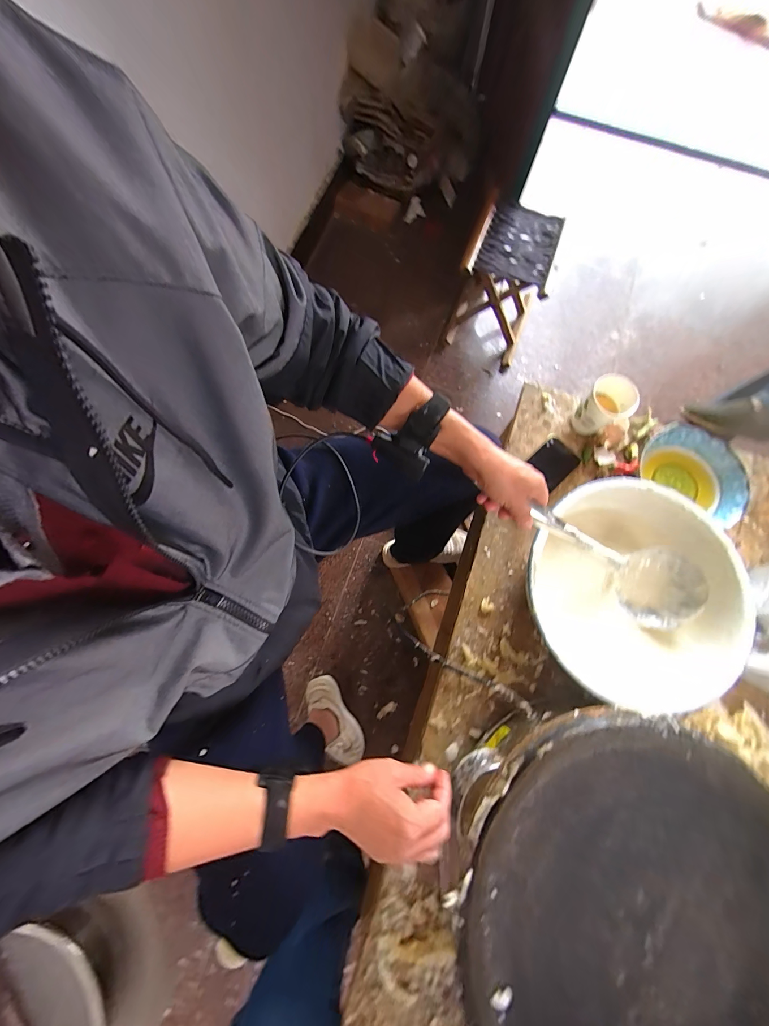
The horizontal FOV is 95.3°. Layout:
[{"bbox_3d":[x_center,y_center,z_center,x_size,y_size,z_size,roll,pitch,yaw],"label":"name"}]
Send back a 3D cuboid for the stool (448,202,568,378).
[{"bbox_3d":[0.361,-0.696,1.097,0.241,0.305,0.281,21,76,4],"label":"stool"}]

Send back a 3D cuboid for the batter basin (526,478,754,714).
[{"bbox_3d":[0.356,0.101,0.513,0.263,0.099,0.299,-44,81,-11],"label":"batter basin"}]

